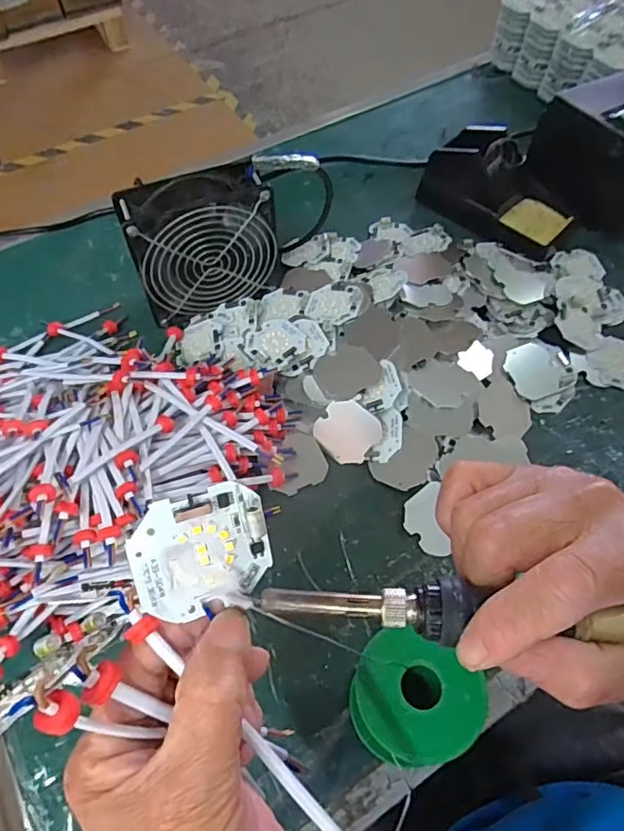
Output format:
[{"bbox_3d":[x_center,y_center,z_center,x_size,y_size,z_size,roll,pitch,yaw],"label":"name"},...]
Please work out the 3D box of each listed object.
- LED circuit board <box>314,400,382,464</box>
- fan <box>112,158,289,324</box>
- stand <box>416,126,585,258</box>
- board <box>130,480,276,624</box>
[{"bbox_3d":[0.028,0.012,0.432,0.046,0.045,0.004,36,18,-3],"label":"LED circuit board"},{"bbox_3d":[-0.088,-0.146,0.473,0.127,0.108,0.049,-19,62,-14],"label":"fan"},{"bbox_3d":[0.187,-0.228,0.549,0.151,0.065,0.077,38,64,18],"label":"stand"},{"bbox_3d":[-0.038,0.049,0.193,0.047,0.044,0.007,-14,16,-18],"label":"board"}]

